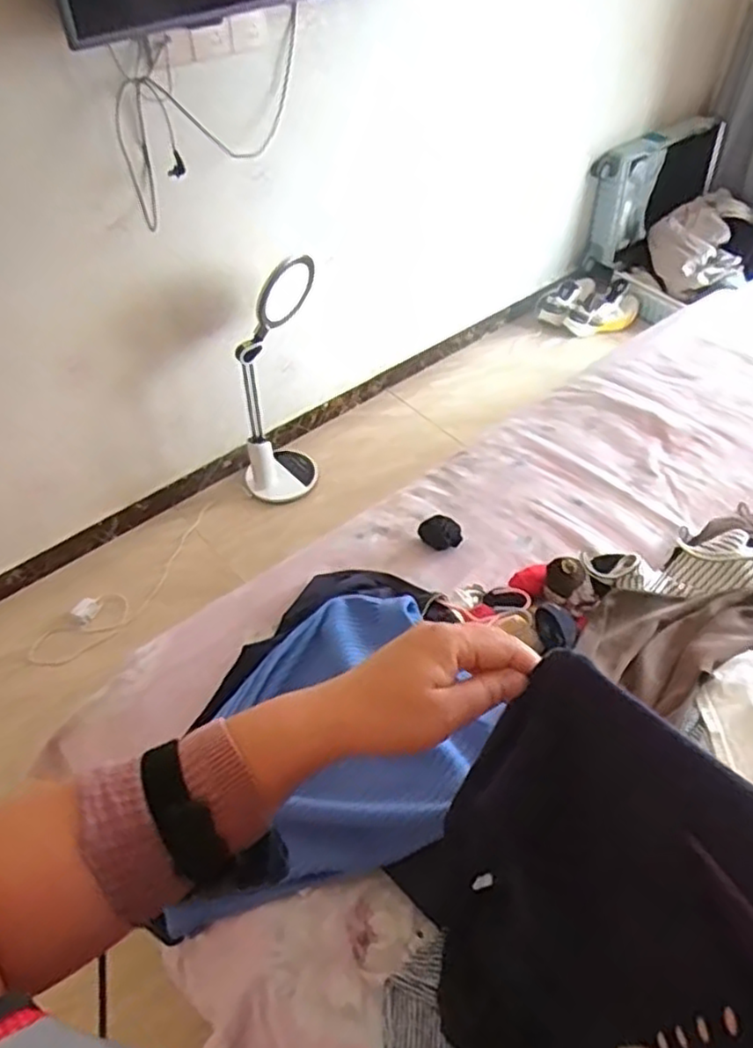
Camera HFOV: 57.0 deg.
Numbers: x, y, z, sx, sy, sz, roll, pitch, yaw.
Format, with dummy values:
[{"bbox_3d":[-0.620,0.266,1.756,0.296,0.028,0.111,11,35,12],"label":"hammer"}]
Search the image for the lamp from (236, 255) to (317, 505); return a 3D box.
[{"bbox_3d":[-0.261,-0.353,1.821,0.235,0.668,0.226,-4,49,-2],"label":"lamp"}]

